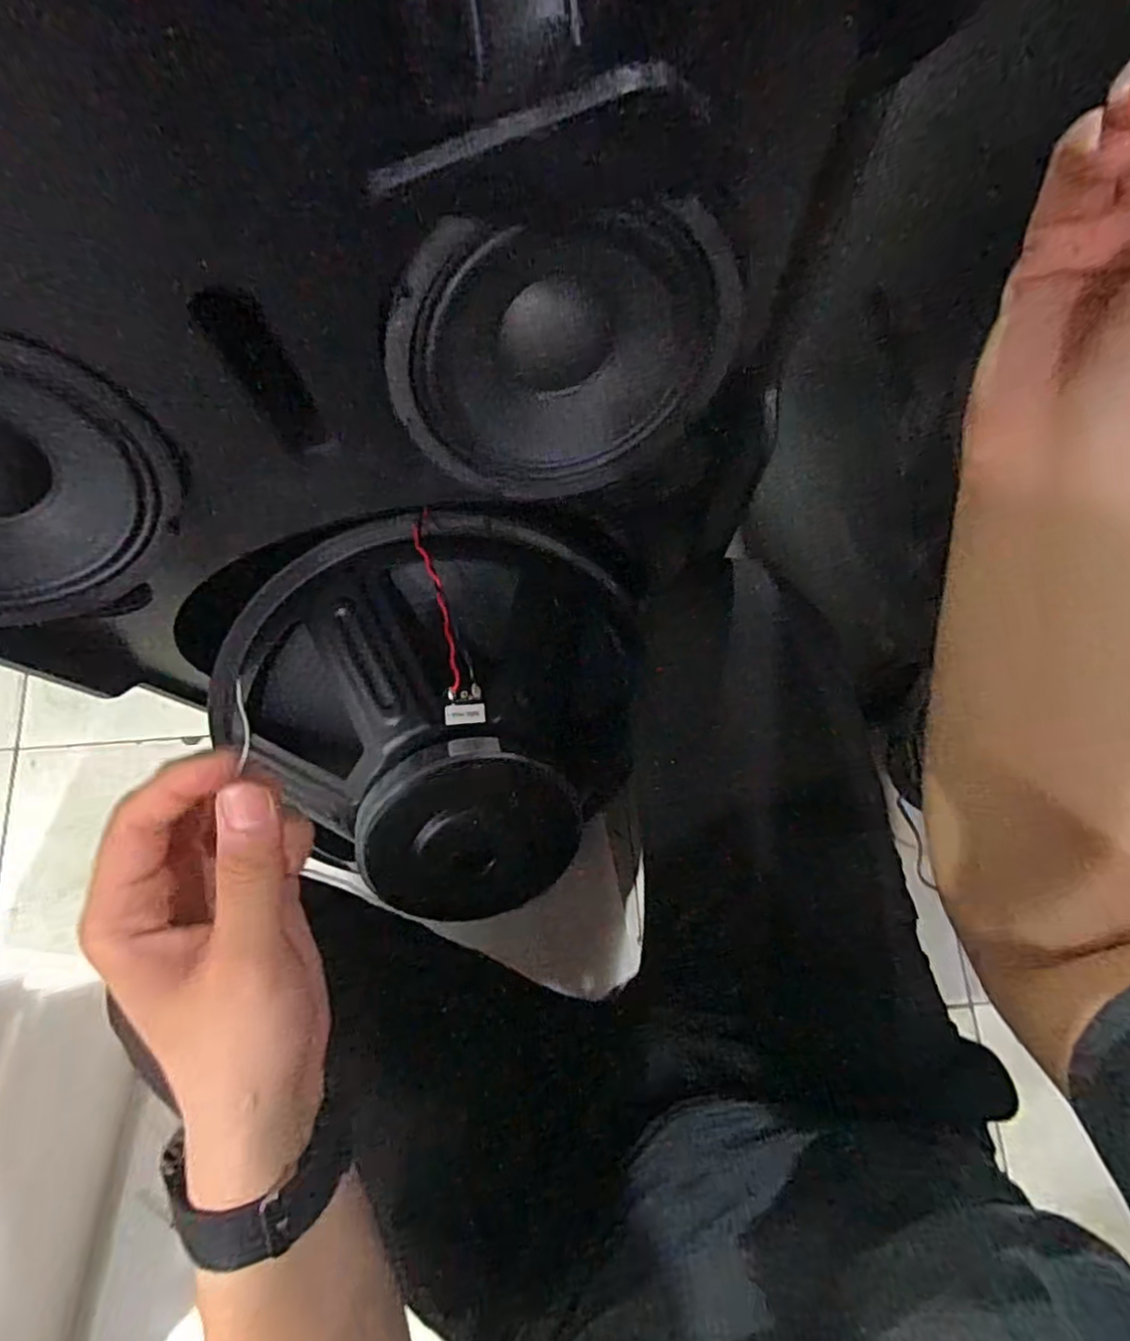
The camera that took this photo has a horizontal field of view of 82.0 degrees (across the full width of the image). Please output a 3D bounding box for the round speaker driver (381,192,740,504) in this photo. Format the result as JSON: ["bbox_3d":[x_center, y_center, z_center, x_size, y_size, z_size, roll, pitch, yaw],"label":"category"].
[{"bbox_3d":[-0.004,-0.165,0.338,0.169,0.136,0.075,-20,47,-7],"label":"round speaker driver"}]

